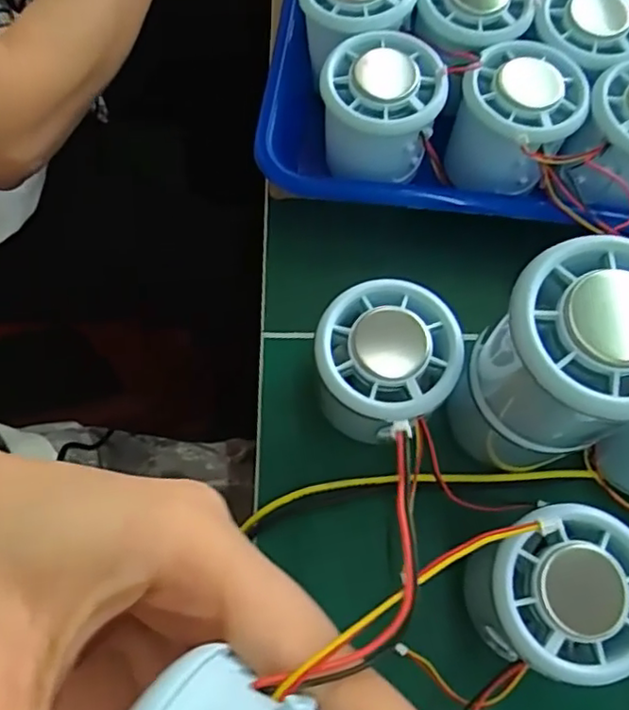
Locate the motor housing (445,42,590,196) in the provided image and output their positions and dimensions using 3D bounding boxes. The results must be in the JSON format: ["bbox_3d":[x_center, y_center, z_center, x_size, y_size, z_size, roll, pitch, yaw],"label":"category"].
[{"bbox_3d":[0.094,-0.111,0.302,0.052,0.049,0.057,1,70,-2],"label":"motor housing"}]

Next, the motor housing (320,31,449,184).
[{"bbox_3d":[0.030,-0.117,0.303,0.053,0.049,0.049,8,70,1],"label":"motor housing"}]

